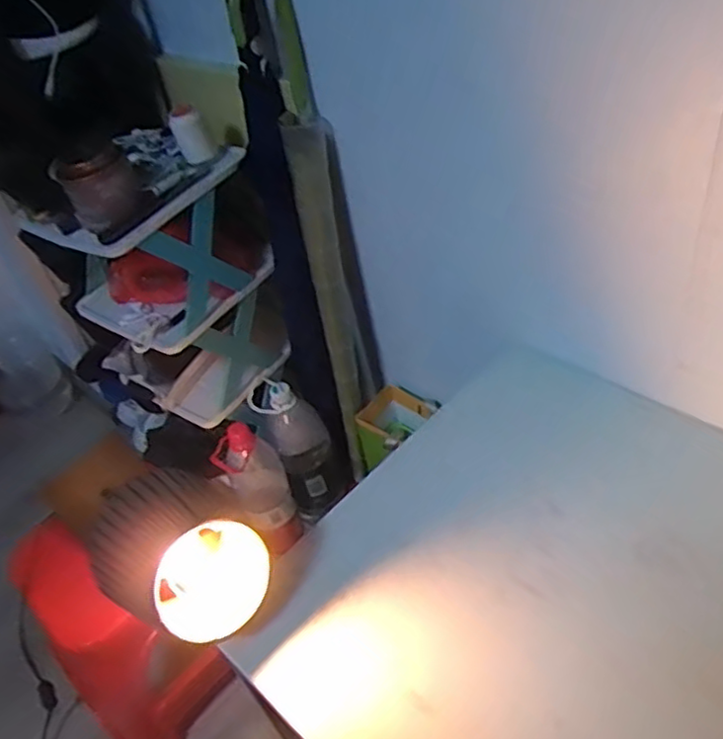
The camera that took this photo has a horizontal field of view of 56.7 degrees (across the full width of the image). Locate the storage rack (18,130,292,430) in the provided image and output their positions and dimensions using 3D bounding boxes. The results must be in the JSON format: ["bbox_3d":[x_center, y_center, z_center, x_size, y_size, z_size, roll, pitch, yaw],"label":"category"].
[{"bbox_3d":[-0.256,-0.121,0.920,0.180,0.381,0.205,23,54,33],"label":"storage rack"}]

